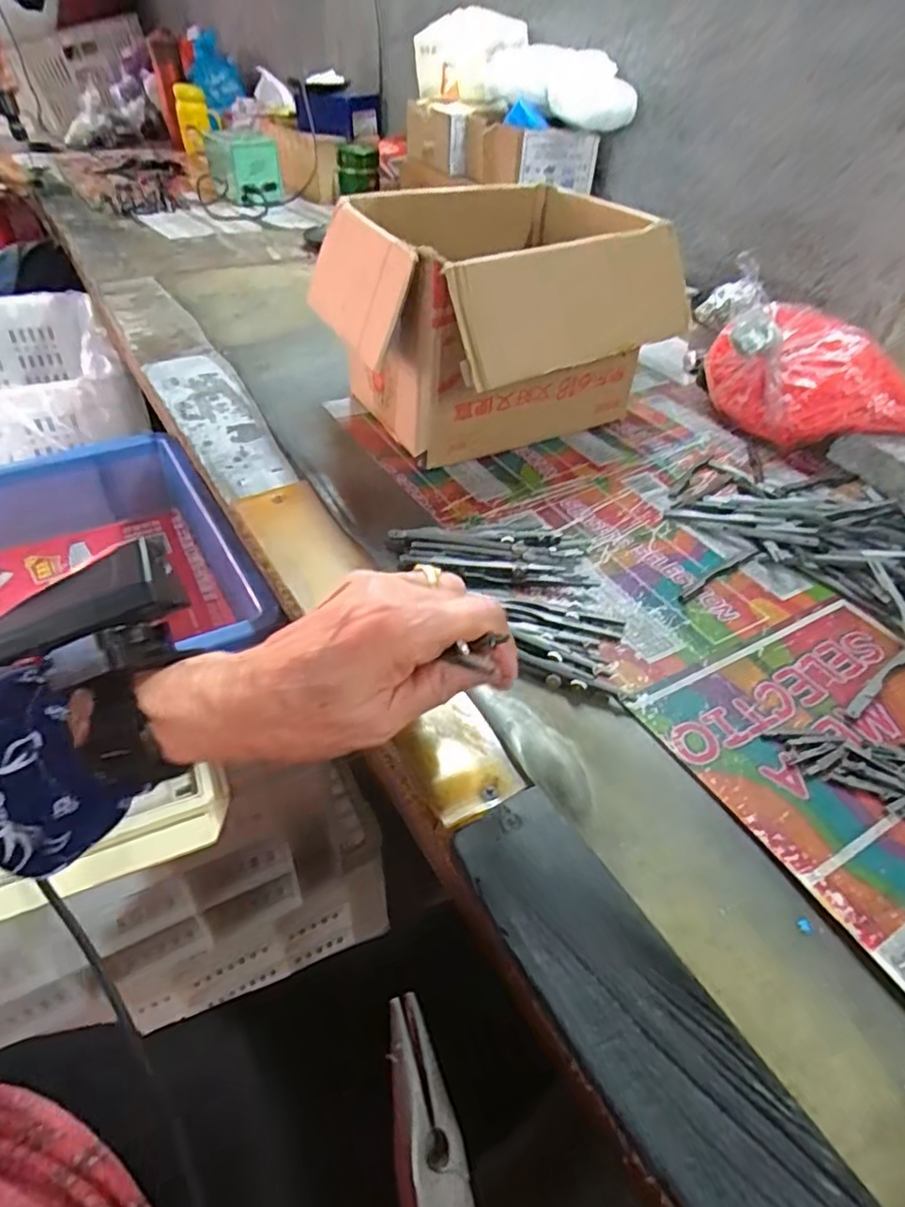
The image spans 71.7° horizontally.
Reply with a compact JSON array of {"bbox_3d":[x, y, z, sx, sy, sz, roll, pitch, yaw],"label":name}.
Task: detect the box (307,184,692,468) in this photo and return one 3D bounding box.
[{"bbox_3d":[0.030,-0.221,0.506,0.245,0.152,0.220,-22,49,-25],"label":"box"}]

